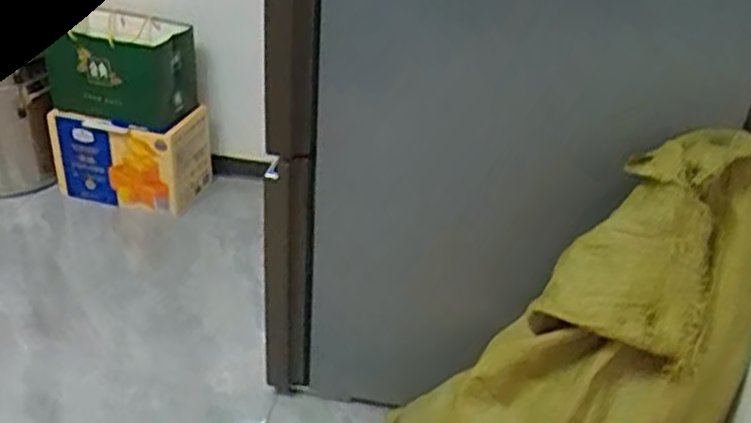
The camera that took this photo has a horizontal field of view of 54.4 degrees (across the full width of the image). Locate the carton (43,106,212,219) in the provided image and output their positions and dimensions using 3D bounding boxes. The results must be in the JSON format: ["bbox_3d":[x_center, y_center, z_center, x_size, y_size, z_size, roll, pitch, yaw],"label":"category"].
[{"bbox_3d":[-0.563,-0.144,1.700,0.331,0.226,0.176,16,34,17],"label":"carton"}]

